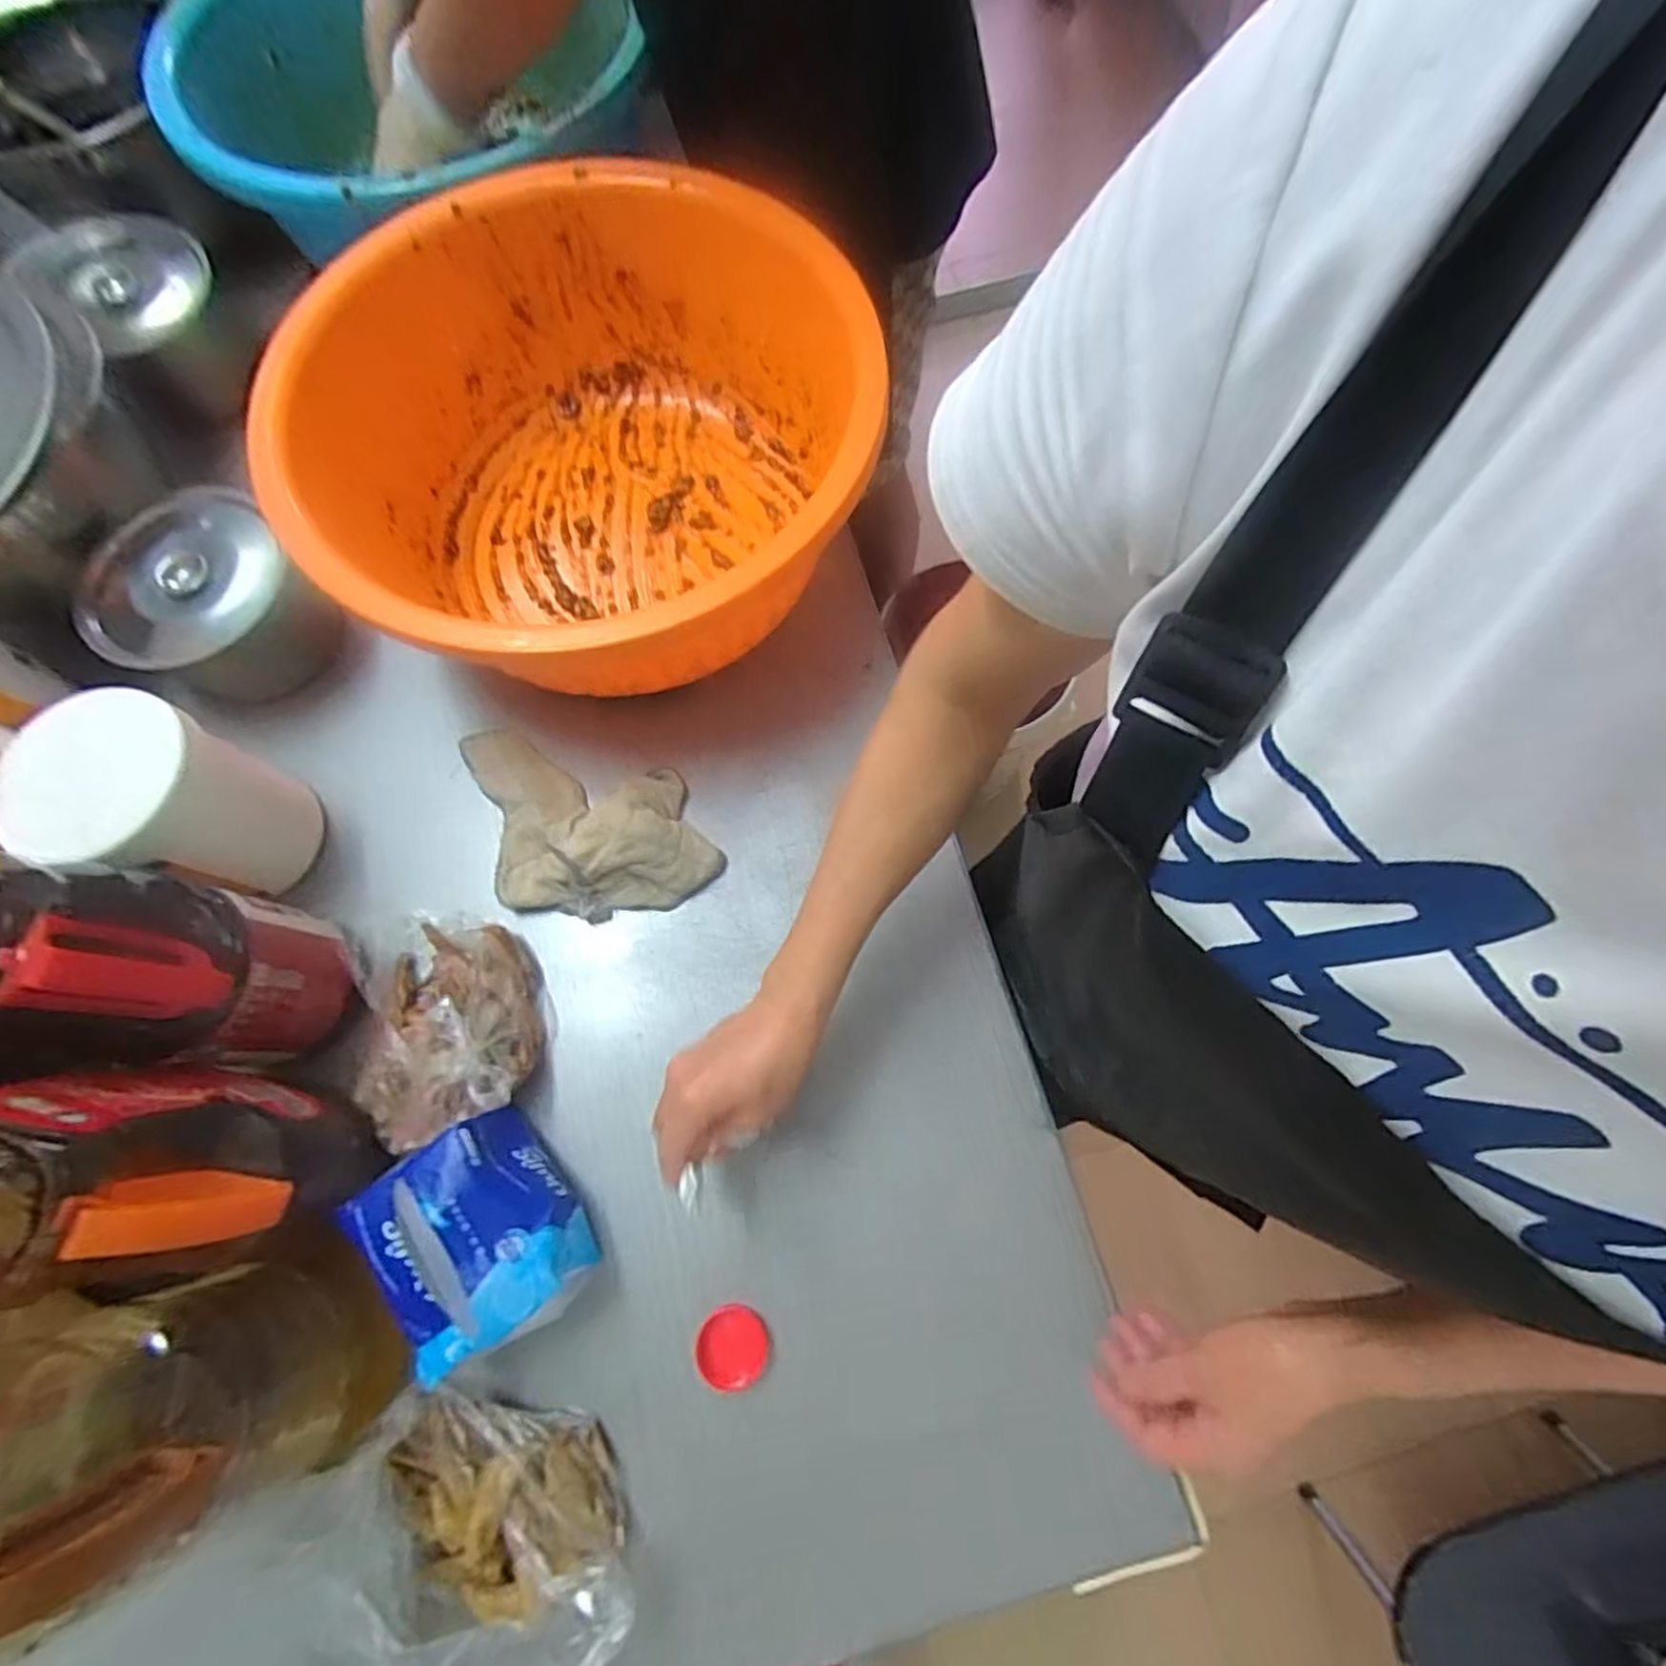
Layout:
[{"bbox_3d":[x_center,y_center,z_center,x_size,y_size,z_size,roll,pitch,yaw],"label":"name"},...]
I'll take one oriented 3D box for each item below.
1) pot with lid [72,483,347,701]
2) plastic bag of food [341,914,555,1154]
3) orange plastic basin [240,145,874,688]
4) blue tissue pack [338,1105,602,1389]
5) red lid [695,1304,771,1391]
[{"bbox_3d":[-0.501,-0.183,0.607,0.137,0.108,0.154,-23,73,-6],"label":"pot with lid"},{"bbox_3d":[-0.271,0.118,0.503,0.116,0.071,0.156,-23,73,-5],"label":"plastic bag of food"},{"bbox_3d":[-0.171,-0.290,0.583,0.391,0.172,0.419,-1,72,2],"label":"orange plastic basin"},{"bbox_3d":[-0.216,0.243,0.456,0.094,0.079,0.128,-33,74,-8],"label":"blue tissue pack"},{"bbox_3d":[-0.063,0.321,0.464,0.045,0.006,0.043,-1,72,2],"label":"red lid"}]

